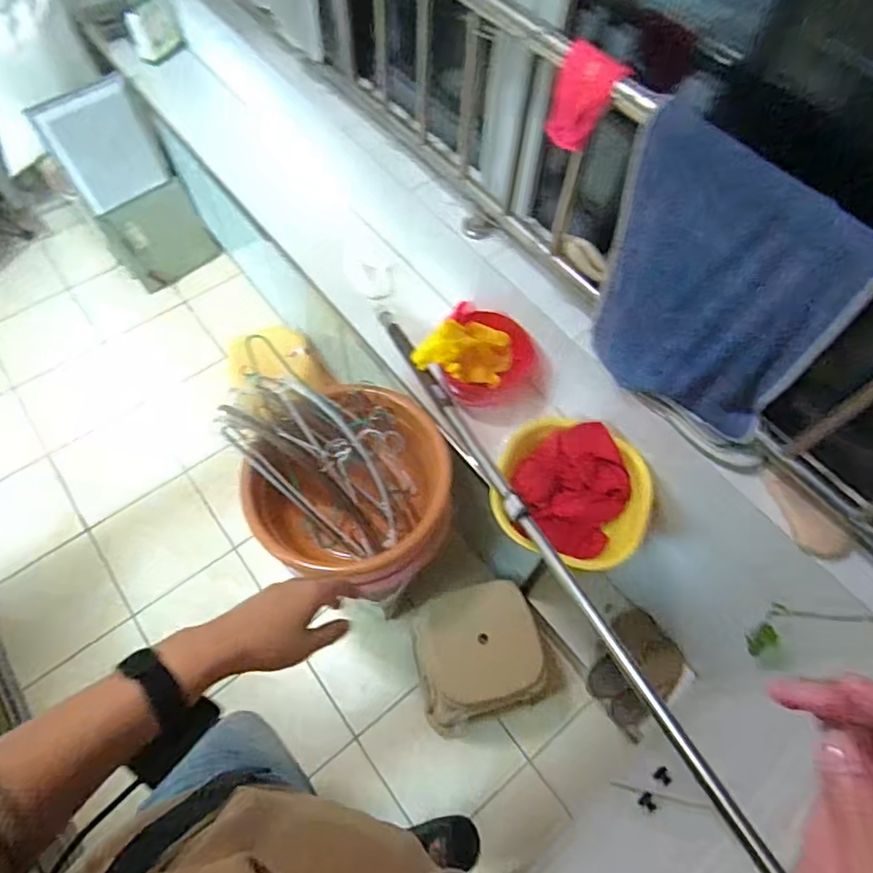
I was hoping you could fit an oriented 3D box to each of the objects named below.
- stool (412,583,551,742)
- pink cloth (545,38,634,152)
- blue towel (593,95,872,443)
[{"bbox_3d":[0.093,0.511,1.305,0.273,0.303,0.262,-12,64,-8],"label":"stool"},{"bbox_3d":[0.196,-0.452,0.761,0.082,0.120,0.038,27,65,11],"label":"pink cloth"},{"bbox_3d":[0.356,-0.194,0.780,0.042,0.396,0.322,-32,68,-17],"label":"blue towel"}]

